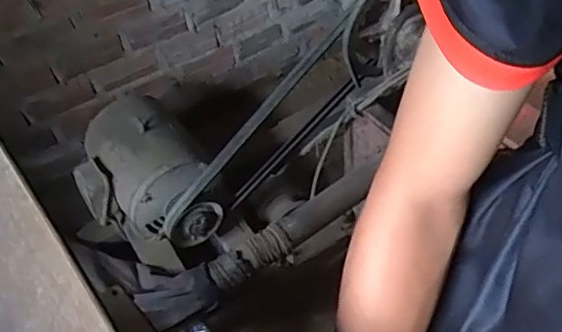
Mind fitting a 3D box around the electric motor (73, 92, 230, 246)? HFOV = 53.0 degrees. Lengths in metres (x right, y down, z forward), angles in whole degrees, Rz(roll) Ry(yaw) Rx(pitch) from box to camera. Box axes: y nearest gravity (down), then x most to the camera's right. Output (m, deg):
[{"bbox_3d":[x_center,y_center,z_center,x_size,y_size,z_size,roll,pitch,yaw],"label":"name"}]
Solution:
[{"bbox_3d":[-0.347,0.031,1.475,0.313,0.231,0.398,-33,54,-22],"label":"electric motor"}]

